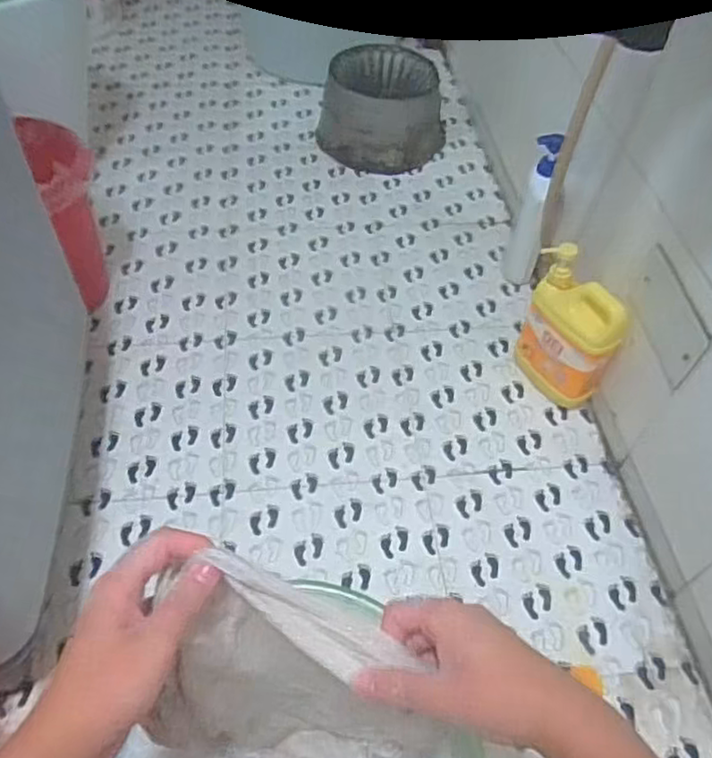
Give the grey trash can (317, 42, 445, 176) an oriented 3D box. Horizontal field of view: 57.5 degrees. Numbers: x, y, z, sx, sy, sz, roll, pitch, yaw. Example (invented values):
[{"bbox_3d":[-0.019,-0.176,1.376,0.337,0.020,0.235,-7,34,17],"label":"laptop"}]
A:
[{"bbox_3d":[0.062,-0.600,1.451,0.277,0.169,0.245,6,52,1],"label":"grey trash can"}]

